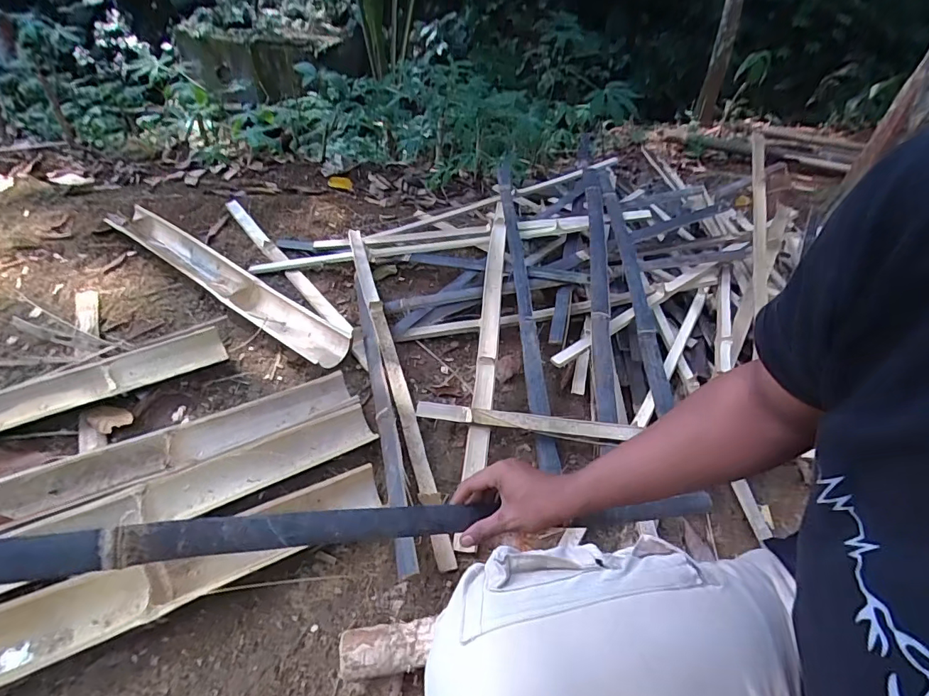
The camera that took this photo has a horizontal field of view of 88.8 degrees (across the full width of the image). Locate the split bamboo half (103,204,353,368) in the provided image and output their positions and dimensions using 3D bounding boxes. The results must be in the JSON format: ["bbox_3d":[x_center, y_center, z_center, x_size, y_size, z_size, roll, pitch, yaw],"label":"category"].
[{"bbox_3d":[-0.616,-0.180,1.186,0.896,0.058,0.123,30,49,22],"label":"split bamboo half"}]

